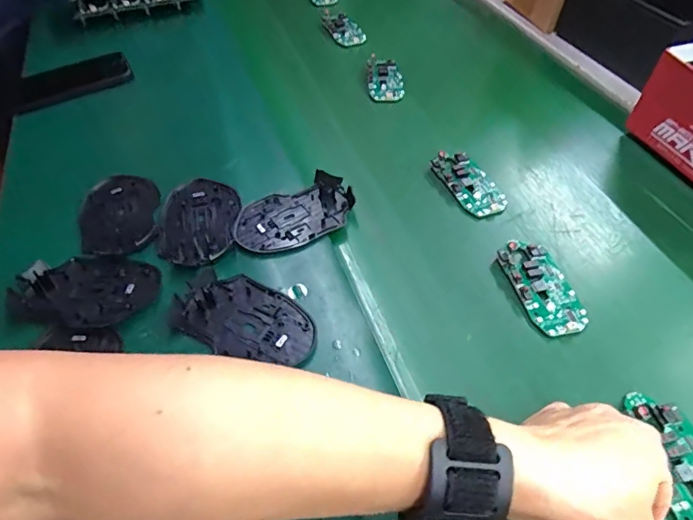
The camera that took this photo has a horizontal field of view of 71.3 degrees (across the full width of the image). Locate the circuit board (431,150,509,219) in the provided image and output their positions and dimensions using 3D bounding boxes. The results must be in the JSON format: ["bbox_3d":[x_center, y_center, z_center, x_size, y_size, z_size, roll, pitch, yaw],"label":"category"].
[{"bbox_3d":[0.124,-0.078,0.482,0.047,0.015,0.085,-22,53,-15],"label":"circuit board"}]

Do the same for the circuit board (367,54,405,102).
[{"bbox_3d":[0.049,-0.231,0.613,0.044,0.017,0.082,-2,51,1],"label":"circuit board"}]

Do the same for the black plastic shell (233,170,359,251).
[{"bbox_3d":[-0.048,-0.044,0.449,0.112,0.013,0.066,-23,54,-16],"label":"black plastic shell"}]

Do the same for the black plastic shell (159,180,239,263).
[{"bbox_3d":[-0.139,-0.037,0.453,0.070,0.010,0.106,-5,51,-2],"label":"black plastic shell"}]

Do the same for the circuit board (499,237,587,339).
[{"bbox_3d":[0.162,0.022,0.399,0.045,0.011,0.090,-12,51,-8],"label":"circuit board"}]

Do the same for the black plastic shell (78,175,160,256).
[{"bbox_3d":[-0.218,-0.045,0.464,0.069,0.012,0.115,-14,52,-9],"label":"black plastic shell"}]

